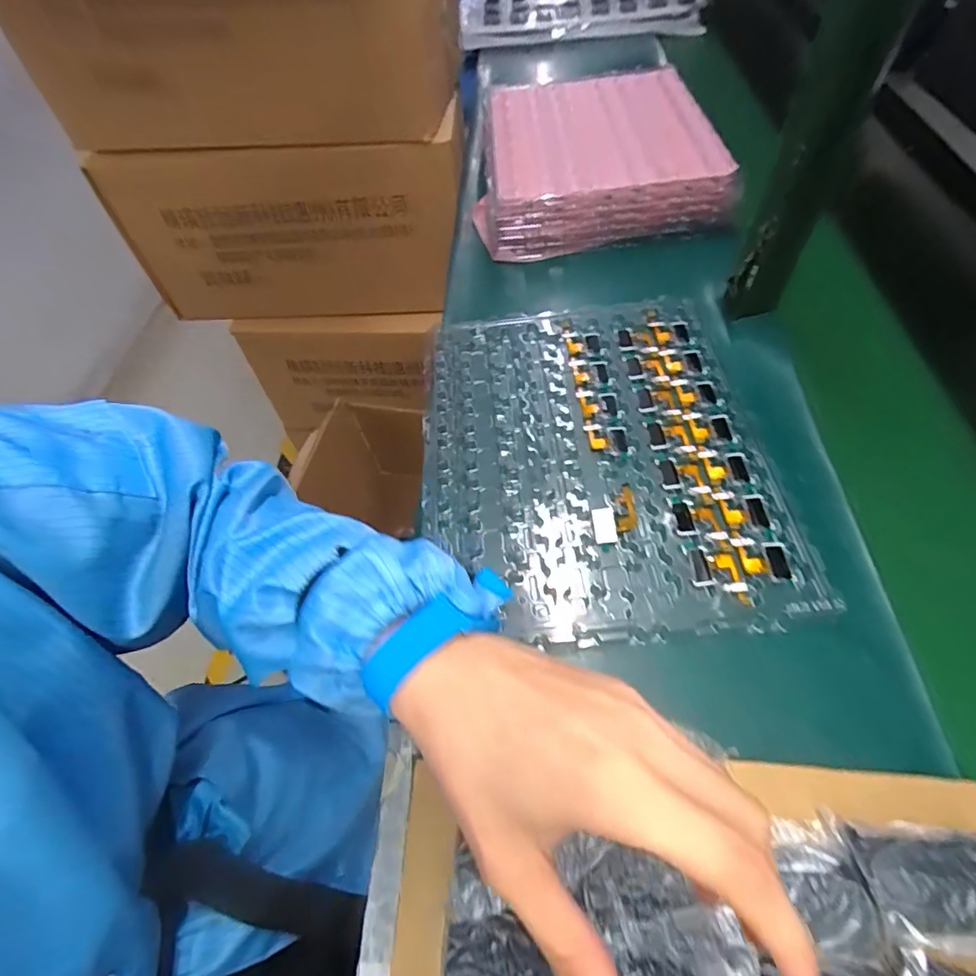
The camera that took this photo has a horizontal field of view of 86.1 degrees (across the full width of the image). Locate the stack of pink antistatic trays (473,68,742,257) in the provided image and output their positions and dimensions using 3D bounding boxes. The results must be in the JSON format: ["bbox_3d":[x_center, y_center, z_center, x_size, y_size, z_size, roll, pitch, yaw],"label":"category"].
[{"bbox_3d":[0.149,-0.455,0.725,0.296,0.071,0.356,-1,57,4],"label":"stack of pink antistatic trays"}]

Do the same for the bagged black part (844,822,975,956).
[{"bbox_3d":[0.232,0.210,0.276,0.068,0.023,0.051,3,57,6],"label":"bagged black part"}]

